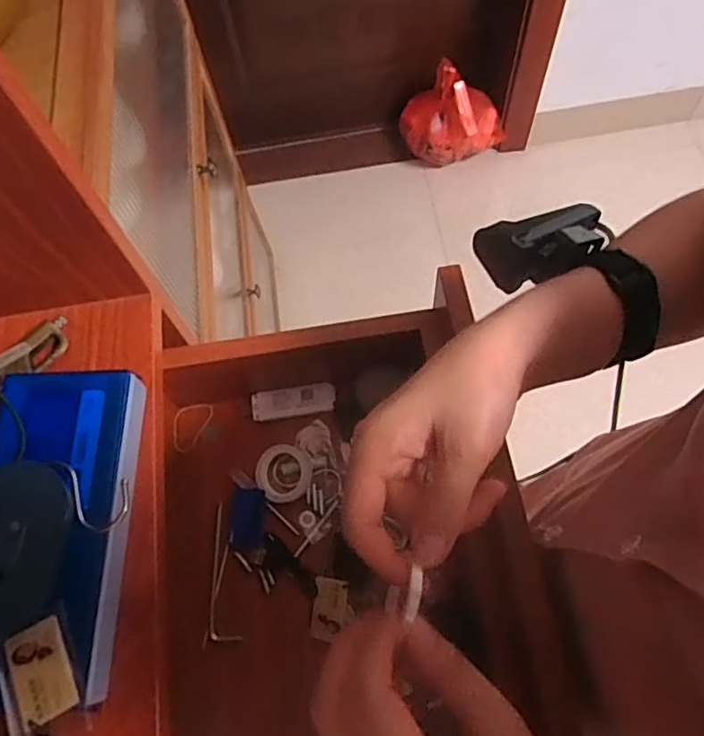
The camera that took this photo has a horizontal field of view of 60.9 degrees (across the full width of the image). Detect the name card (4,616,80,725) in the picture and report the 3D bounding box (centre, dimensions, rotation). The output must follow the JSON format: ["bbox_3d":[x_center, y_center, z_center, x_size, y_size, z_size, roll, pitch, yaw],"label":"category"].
[{"bbox_3d":[-0.170,0.166,0.327,0.031,0.004,0.050,-29,64,-8],"label":"name card"}]

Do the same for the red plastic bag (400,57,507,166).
[{"bbox_3d":[0.297,-0.757,1.783,0.244,0.277,0.222,41,75,18],"label":"red plastic bag"}]

